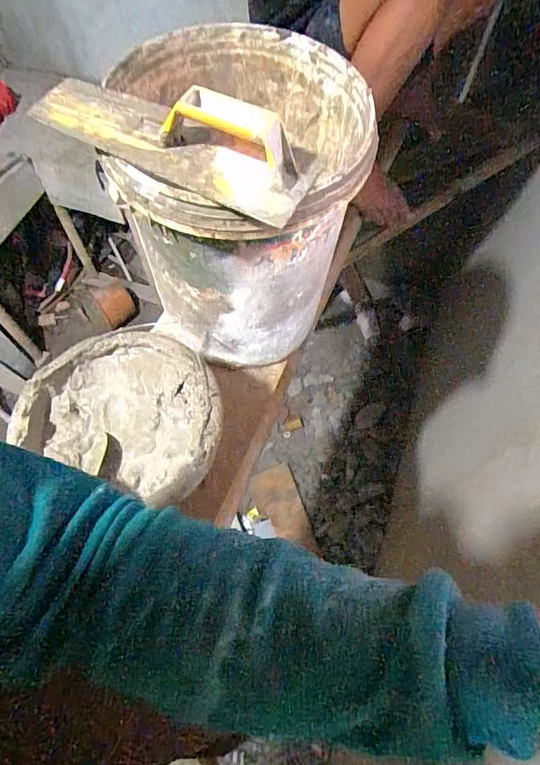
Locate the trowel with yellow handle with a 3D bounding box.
[{"bbox_3d":[-0.103,-0.247,0.451,0.295,0.062,0.098,21,66,11],"label":"trowel with yellow handle"}]

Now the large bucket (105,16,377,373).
[{"bbox_3d":[-0.028,-0.234,0.653,0.276,0.343,0.317,-4,64,-1],"label":"large bucket"}]

